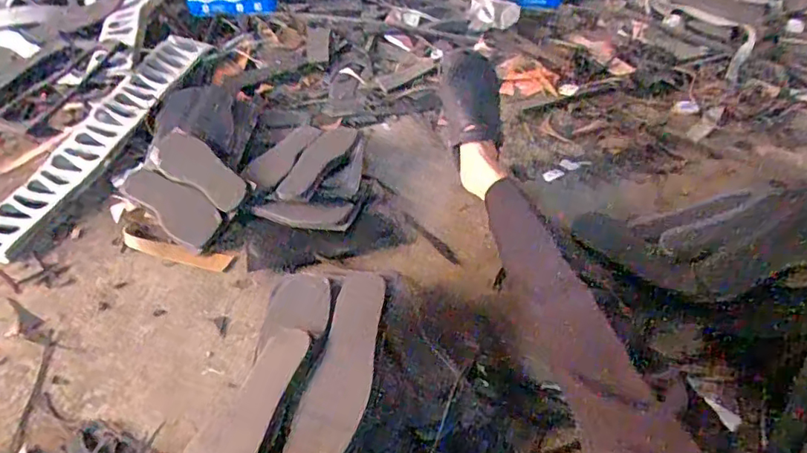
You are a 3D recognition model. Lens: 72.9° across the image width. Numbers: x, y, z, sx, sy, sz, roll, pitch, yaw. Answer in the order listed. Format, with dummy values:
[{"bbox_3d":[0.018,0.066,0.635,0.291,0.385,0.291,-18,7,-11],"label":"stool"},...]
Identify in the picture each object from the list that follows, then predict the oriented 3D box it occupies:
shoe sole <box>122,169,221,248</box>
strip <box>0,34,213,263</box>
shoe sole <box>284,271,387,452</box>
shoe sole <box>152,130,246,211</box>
[{"bbox_3d":[-0.407,-0.045,0.957,0.218,0.014,0.086,35,73,21],"label":"shoe sole"},{"bbox_3d":[-0.597,-0.194,1.073,0.116,0.025,0.639,20,53,5],"label":"strip"},{"bbox_3d":[-0.076,0.186,0.705,0.078,0.011,0.250,23,49,-8],"label":"shoe sole"},{"bbox_3d":[-0.371,-0.101,0.982,0.226,0.009,0.082,37,75,25],"label":"shoe sole"}]

